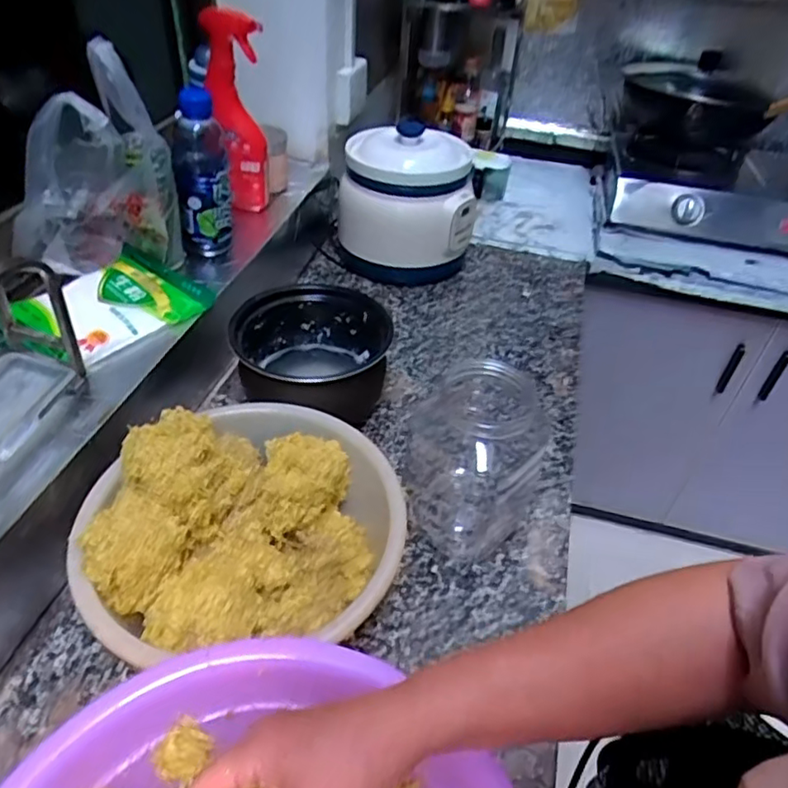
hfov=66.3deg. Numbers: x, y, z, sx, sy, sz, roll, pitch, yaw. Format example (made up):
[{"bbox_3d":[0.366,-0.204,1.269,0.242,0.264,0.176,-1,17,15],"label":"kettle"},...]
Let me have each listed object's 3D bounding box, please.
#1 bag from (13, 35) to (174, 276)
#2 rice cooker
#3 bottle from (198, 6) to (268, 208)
[{"bbox_3d":[-0.356,-0.248,0.702,0.183,0.238,0.106,-23,48,-28],"label":"bag"},{"bbox_3d":[0.018,-0.338,1.087,0.222,0.230,0.207,-4,42,-10],"label":"rice cooker"},{"bbox_3d":[-0.226,-0.399,0.870,0.086,0.255,0.046,9,41,5],"label":"bottle"}]

